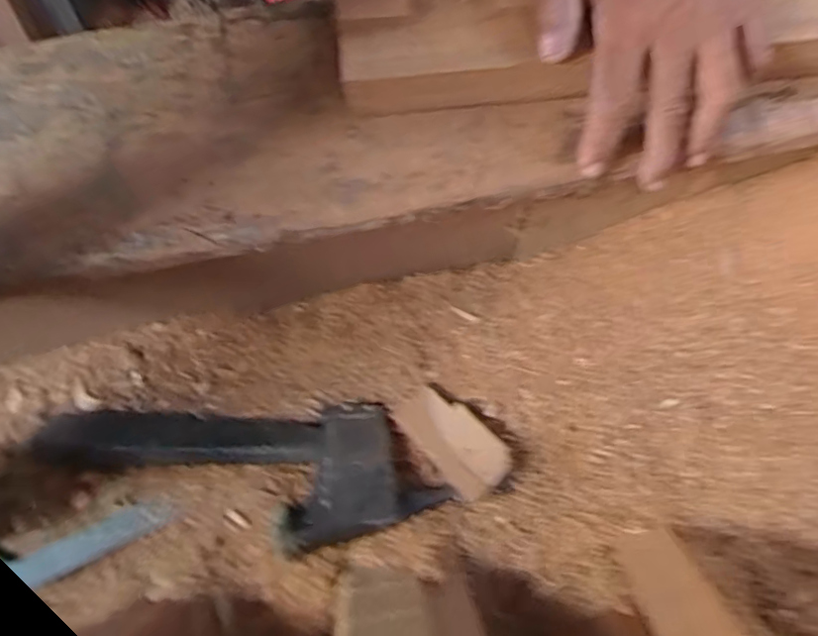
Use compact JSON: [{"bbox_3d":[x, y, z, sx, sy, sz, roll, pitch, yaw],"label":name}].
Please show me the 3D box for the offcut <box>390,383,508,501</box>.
[{"bbox_3d":[0.036,0.107,0.534,0.055,0.023,0.112,-44,59,-12],"label":"offcut"}]

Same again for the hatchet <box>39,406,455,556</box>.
[{"bbox_3d":[-0.156,0.139,0.535,0.367,0.035,0.120,-2,71,1],"label":"hatchet"}]

